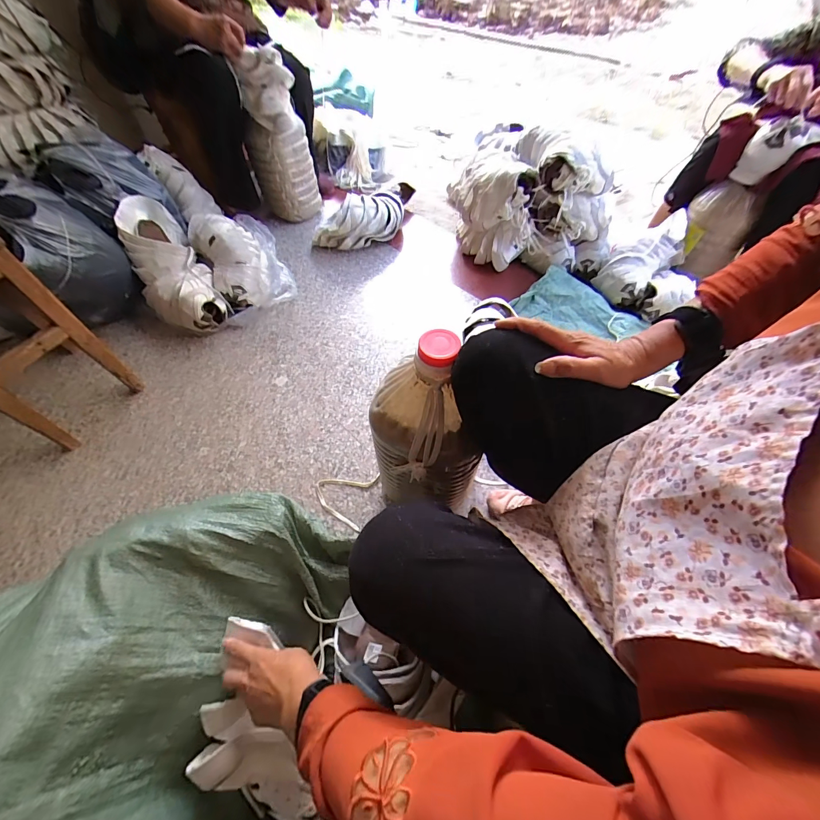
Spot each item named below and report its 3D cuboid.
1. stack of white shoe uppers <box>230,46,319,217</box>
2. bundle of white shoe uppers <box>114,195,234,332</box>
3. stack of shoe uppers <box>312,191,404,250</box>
[{"bbox_3d":[-0.444,-0.889,1.235,0.212,0.479,0.137,-17,57,-11],"label":"stack of white shoe uppers"},{"bbox_3d":[-0.665,-0.394,0.988,0.173,0.111,0.419,-31,82,-19],"label":"bundle of white shoe uppers"},{"bbox_3d":[-0.176,-0.698,1.297,0.354,0.161,0.177,-20,58,-13],"label":"stack of shoe uppers"}]

